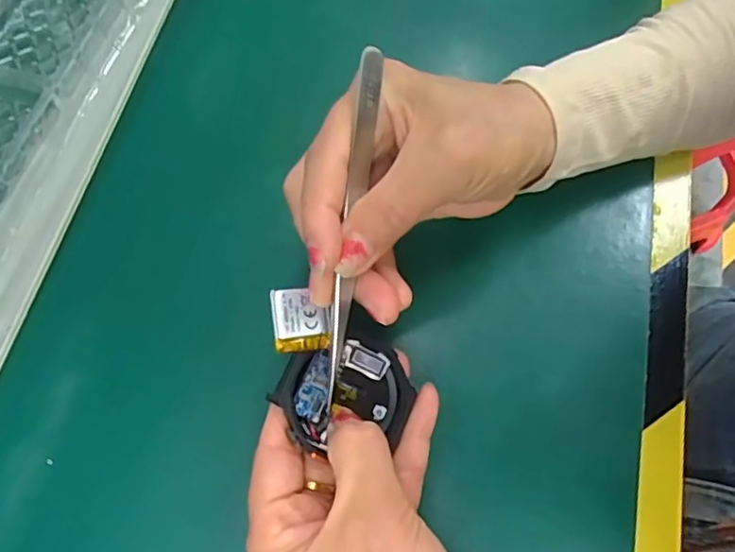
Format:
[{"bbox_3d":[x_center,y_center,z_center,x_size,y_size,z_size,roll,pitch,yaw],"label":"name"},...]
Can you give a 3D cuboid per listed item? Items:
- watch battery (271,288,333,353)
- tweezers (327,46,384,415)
[{"bbox_3d":[-0.024,0.016,0.208,0.021,0.004,0.022,-2,83,-19],"label":"watch battery"},{"bbox_3d":[-0.006,-0.014,0.205,0.007,0.012,0.130,9,99,4],"label":"tweezers"}]

